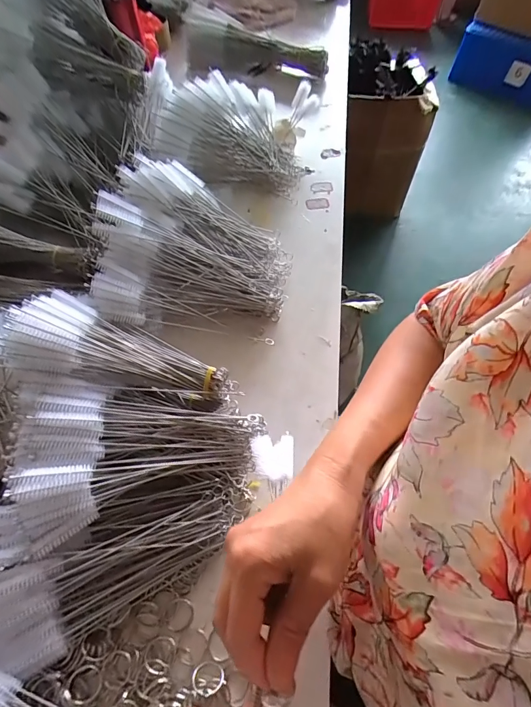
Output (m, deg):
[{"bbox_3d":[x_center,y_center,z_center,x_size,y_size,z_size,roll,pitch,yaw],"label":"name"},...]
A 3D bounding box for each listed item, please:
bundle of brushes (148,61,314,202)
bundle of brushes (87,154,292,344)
[{"bbox_3d":[-0.053,-0.361,0.612,0.244,0.098,0.179,9,61,4],"label":"bundle of brushes"},{"bbox_3d":[-0.083,-0.131,0.478,0.217,0.105,0.219,0,61,-1],"label":"bundle of brushes"}]

